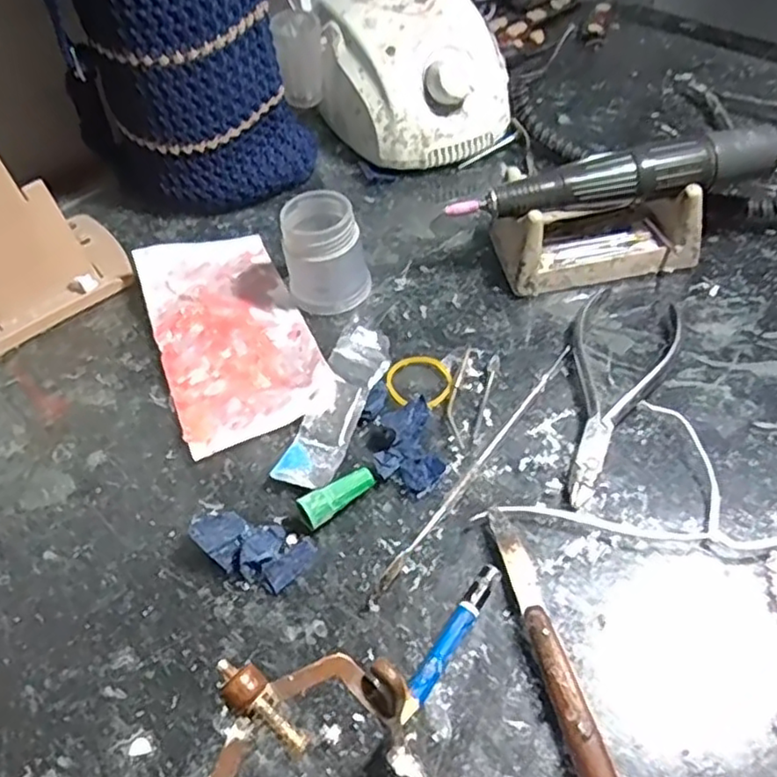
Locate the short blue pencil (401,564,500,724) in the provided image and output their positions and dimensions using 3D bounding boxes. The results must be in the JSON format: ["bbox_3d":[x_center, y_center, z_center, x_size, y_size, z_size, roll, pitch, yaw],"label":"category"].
[{"bbox_3d":[0.022,0.090,0.238,0.008,0.008,0.061,26,58,25],"label":"short blue pencil"}]

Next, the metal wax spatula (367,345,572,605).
[{"bbox_3d":[0.040,0.030,0.287,0.006,0.007,0.153,28,59,26],"label":"metal wax spatula"}]

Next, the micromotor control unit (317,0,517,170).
[{"bbox_3d":[0.010,-0.213,0.446,0.104,0.084,0.137,-24,52,-13],"label":"micromotor control unit"}]

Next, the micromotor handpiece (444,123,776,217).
[{"bbox_3d":[0.116,-0.107,0.335,0.165,0.024,0.022,-9,50,-1],"label":"micromotor handpiece"}]

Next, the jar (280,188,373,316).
[{"bbox_3d":[-0.033,-0.071,0.351,0.041,0.050,0.039,-3,50,4],"label":"jar"}]

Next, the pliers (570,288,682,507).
[{"bbox_3d":[0.096,-0.003,0.306,0.045,0.010,0.124,25,58,24],"label":"pliers"}]

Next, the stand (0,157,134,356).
[{"bbox_3d":[-0.208,-0.090,0.355,0.103,0.099,0.077,-37,56,-22],"label":"stand"}]

